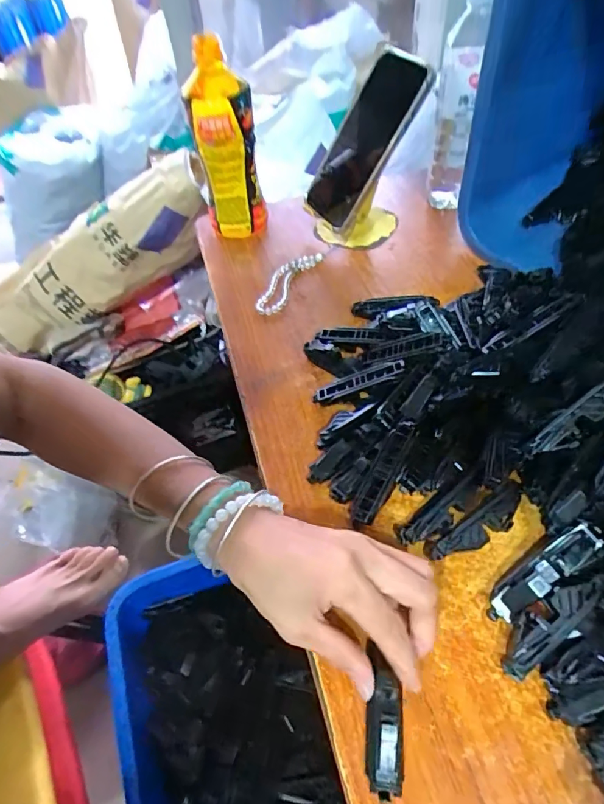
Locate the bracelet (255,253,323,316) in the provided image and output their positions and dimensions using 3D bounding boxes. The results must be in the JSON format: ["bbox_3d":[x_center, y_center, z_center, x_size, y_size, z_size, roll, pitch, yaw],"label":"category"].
[{"bbox_3d":[-0.017,-0.132,0.504,0.035,0.010,0.111,20,55,20],"label":"bracelet"}]

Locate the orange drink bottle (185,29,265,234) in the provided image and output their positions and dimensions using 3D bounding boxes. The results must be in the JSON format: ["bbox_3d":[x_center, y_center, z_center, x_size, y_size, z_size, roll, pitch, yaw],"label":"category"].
[{"bbox_3d":[-0.082,-0.274,0.513,0.064,0.183,0.067,-10,50,-3],"label":"orange drink bottle"}]

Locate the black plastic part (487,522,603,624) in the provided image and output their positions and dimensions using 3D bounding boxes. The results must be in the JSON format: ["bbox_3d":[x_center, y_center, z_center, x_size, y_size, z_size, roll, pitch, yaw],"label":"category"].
[{"bbox_3d":[0.145,0.101,0.282,0.080,0.013,0.021,-38,55,-1],"label":"black plastic part"}]

